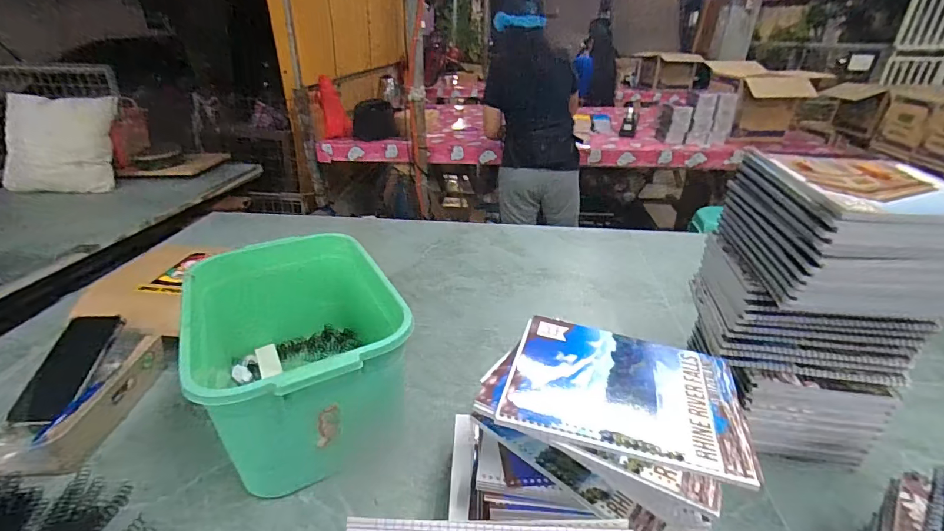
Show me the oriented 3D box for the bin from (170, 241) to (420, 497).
[{"bbox_3d":[-0.234,0.115,0.591,0.228,0.196,0.322,-14,33,-26],"label":"bin"}]

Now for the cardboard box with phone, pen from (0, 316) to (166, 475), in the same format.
[{"bbox_3d":[-0.563,0.175,0.592,0.174,0.059,0.258,3,29,2],"label":"cardboard box with phone, pen"}]

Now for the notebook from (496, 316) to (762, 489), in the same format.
[{"bbox_3d":[0.138,0.109,0.398,0.196,0.009,0.148,11,31,16],"label":"notebook"}]

